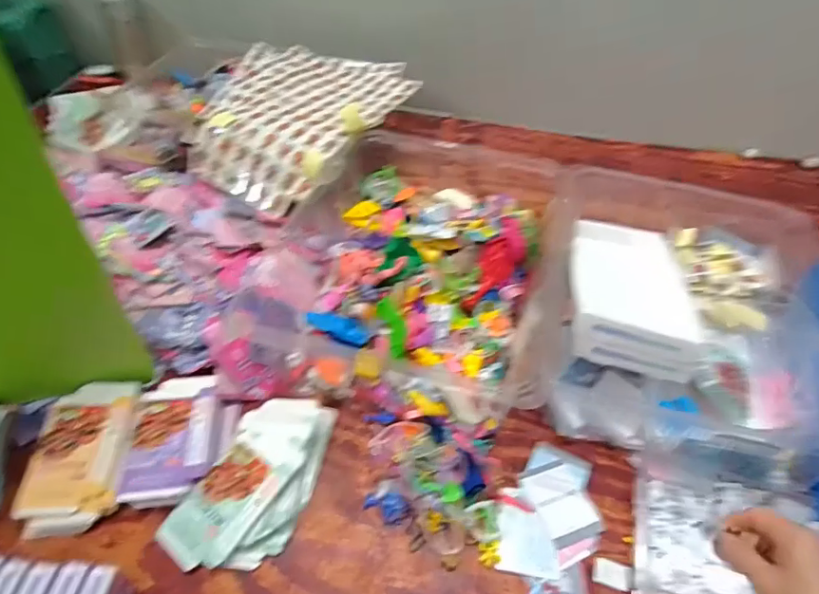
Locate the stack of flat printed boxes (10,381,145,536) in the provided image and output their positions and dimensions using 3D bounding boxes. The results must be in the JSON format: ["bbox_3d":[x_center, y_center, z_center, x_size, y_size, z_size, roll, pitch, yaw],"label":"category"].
[{"bbox_3d":[-0.362,0.174,0.594,0.094,0.027,0.166,-1,47,-3],"label":"stack of flat printed boxes"}]

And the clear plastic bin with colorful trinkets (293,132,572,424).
[{"bbox_3d":[0.021,-0.064,0.753,0.361,0.093,0.453,9,48,6],"label":"clear plastic bin with colorful trinkets"}]

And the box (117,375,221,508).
[{"bbox_3d":[-0.269,0.155,0.613,0.091,0.019,0.146,-4,48,-6],"label":"box"}]

